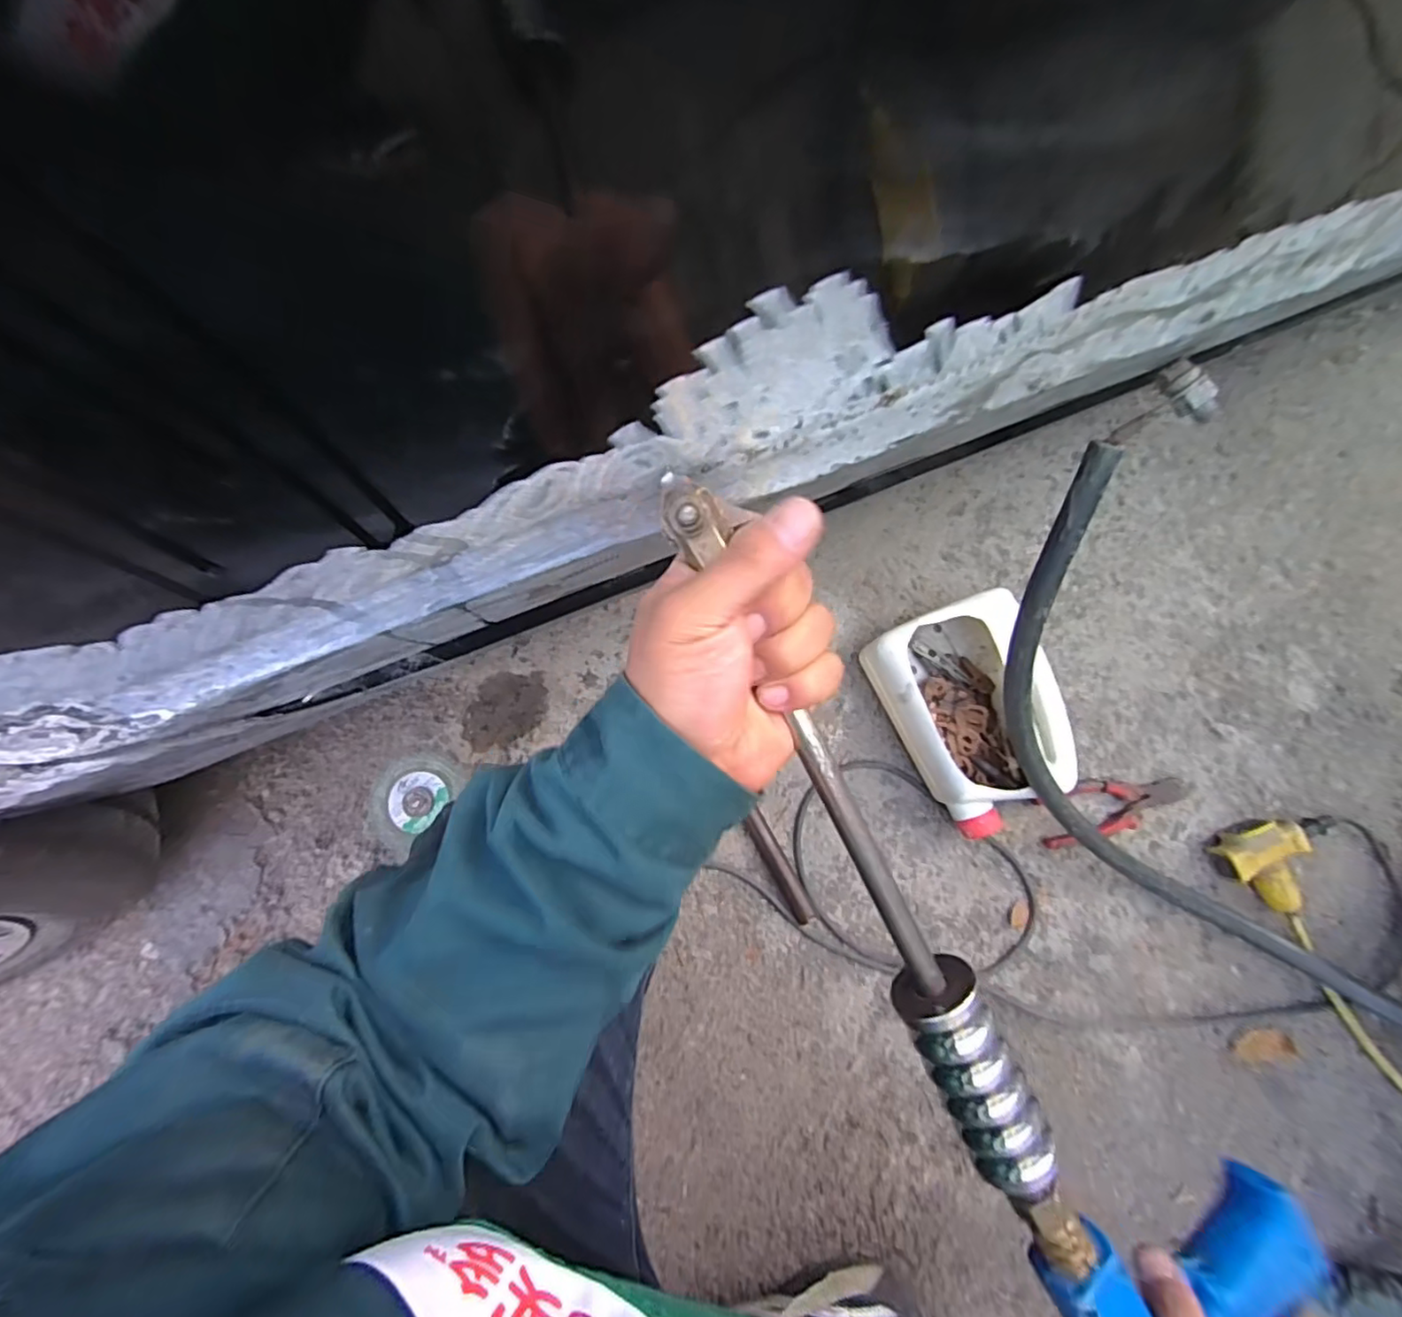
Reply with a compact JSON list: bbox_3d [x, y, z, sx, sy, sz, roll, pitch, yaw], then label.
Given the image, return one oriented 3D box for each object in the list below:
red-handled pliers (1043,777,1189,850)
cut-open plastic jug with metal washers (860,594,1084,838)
[{"bbox_3d":[0.443,0.157,0.672,0.170,0.024,0.061,-16,78,-2],"label":"red-handled pliers"},{"bbox_3d":[0.301,0.051,0.669,0.174,0.093,0.222,-26,78,-5],"label":"cut-open plastic jug with metal washers"}]

